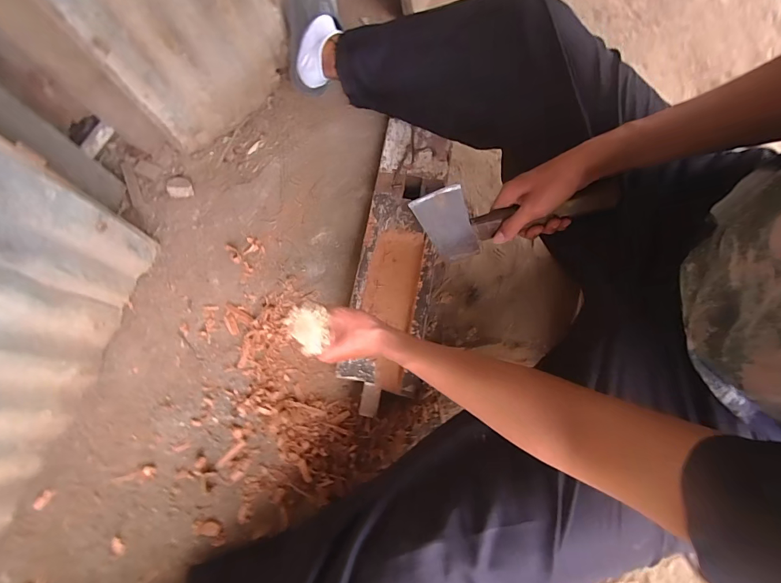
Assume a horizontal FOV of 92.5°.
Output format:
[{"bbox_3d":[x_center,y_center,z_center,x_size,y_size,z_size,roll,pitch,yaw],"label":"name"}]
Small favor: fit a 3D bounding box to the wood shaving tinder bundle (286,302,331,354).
[{"bbox_3d":[-0.101,0.043,0.473,0.049,0.024,0.058,-40,75,-14],"label":"wood shaving tinder bundle"}]

